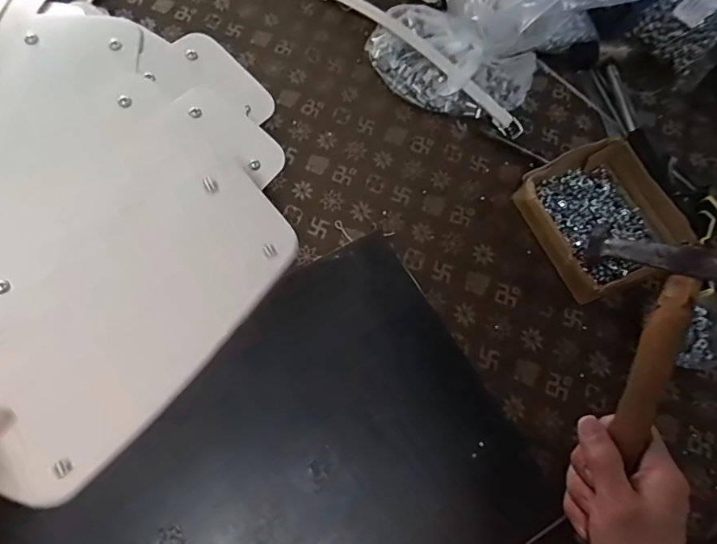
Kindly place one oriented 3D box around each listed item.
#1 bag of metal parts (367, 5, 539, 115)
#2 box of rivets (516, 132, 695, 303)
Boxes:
[{"bbox_3d":[0.104,-0.241,0.538,0.186,0.042,0.115,27,74,8],"label":"bag of metal parts"},{"bbox_3d":[0.248,-0.056,0.479,0.142,0.038,0.154,-26,72,-13],"label":"box of rivets"}]

